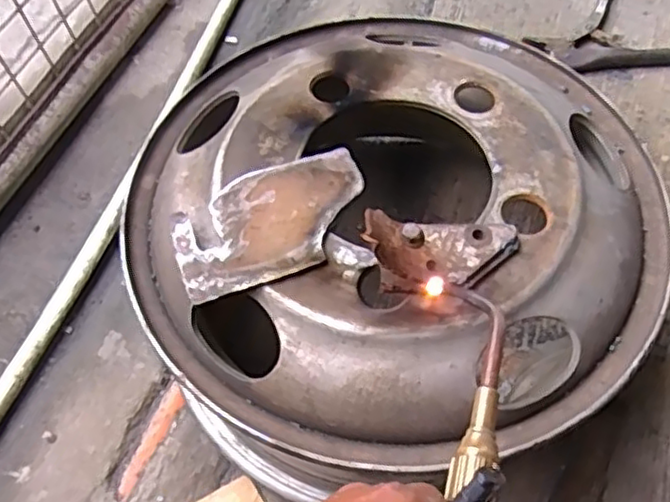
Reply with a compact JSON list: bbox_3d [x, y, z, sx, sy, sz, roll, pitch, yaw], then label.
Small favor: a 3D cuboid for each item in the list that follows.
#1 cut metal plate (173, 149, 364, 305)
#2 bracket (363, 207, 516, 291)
[{"bbox_3d":[-0.045,-0.022,0.493,0.144,0.013,0.091,-21,60,-9],"label":"cut metal plate"},{"bbox_3d":[0.072,-0.002,0.457,0.110,0.035,0.056,1,59,4],"label":"bracket"}]

